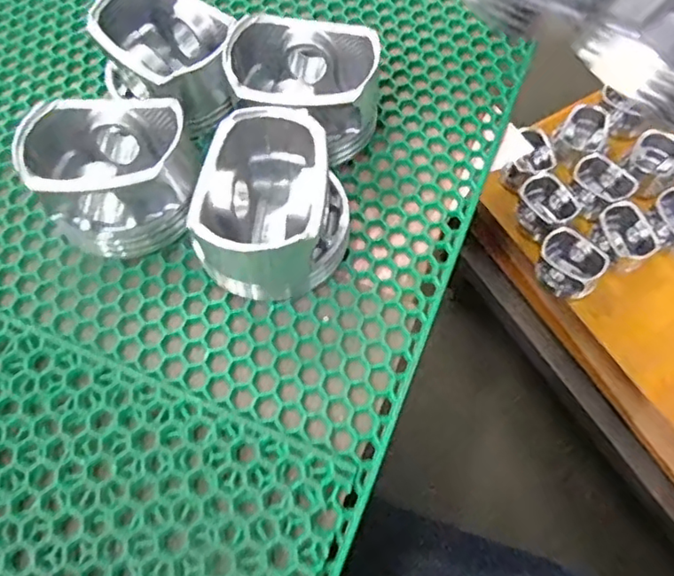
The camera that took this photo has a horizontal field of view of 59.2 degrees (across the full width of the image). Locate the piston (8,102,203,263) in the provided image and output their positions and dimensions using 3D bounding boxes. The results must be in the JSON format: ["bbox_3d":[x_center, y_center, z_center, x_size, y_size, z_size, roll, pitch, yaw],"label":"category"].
[{"bbox_3d":[-0.107,-0.055,0.289,0.072,0.049,0.067,1,62,2],"label":"piston"}]

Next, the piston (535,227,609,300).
[{"bbox_3d":[0.286,-0.032,0.726,0.074,0.050,0.077,-1,64,3],"label":"piston"}]

